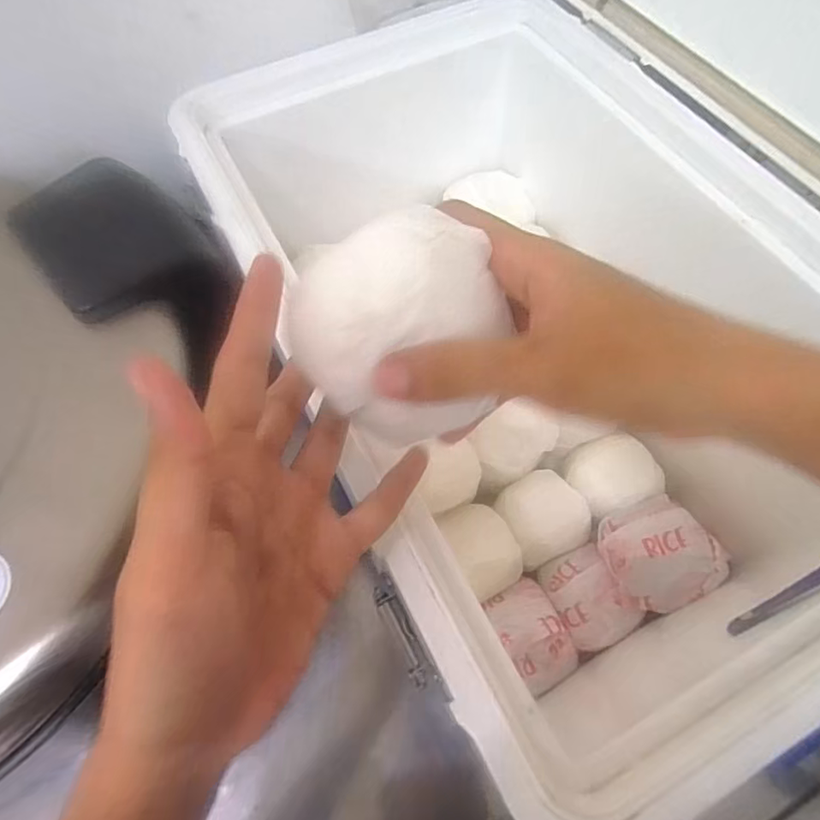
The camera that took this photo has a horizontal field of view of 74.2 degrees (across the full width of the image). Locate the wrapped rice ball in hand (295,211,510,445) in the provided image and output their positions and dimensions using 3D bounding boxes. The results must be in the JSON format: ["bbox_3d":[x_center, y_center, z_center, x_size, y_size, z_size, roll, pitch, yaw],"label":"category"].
[{"bbox_3d":[-0.002,-0.027,0.199,0.066,0.060,0.072,0,63,0],"label":"wrapped rice ball in hand"}]

